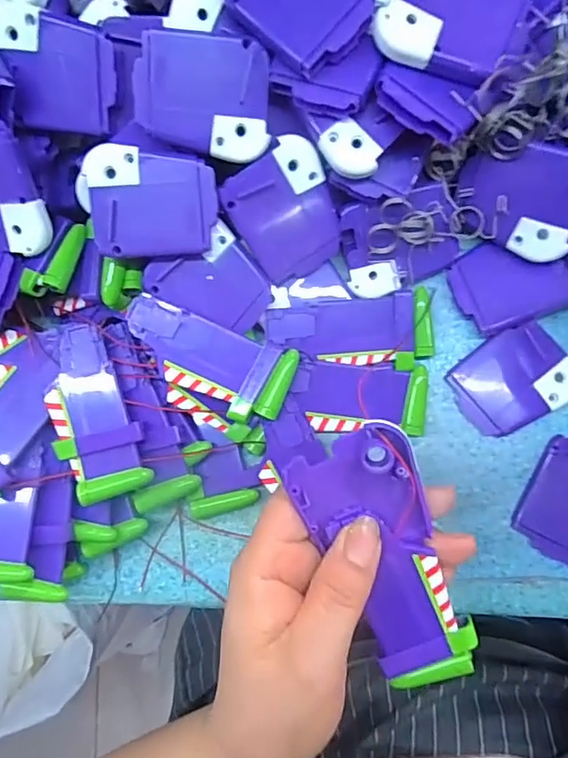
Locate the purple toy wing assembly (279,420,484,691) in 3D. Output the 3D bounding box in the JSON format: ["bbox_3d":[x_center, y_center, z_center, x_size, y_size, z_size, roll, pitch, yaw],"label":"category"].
[{"bbox_3d":[0.043,0.078,0.225,0.051,0.010,0.118,-19,100,6],"label":"purple toy wing assembly"}]

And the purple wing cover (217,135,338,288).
[{"bbox_3d":[0.002,-0.084,0.270,0.052,0.006,0.062,-32,118,2],"label":"purple wing cover"}]

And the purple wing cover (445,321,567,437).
[{"bbox_3d":[0.125,0.001,0.287,0.061,0.005,0.048,-36,83,4],"label":"purple wing cover"}]

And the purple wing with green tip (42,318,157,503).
[{"bbox_3d":[-0.101,0.018,0.278,0.040,0.013,0.090,-19,83,5],"label":"purple wing with green tip"}]

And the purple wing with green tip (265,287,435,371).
[{"bbox_3d":[0.037,-0.024,0.287,0.086,0.012,0.041,-8,86,7],"label":"purple wing with green tip"}]

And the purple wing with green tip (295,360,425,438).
[{"bbox_3d":[0.043,0.011,0.290,0.067,0.017,0.037,1,87,7],"label":"purple wing with green tip"}]

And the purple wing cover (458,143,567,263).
[{"bbox_3d":[0.118,-0.092,0.265,0.062,0.012,0.051,32,128,19],"label":"purple wing cover"}]

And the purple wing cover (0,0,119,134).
[{"bbox_3d":[-0.110,-0.145,0.252,0.061,0.007,0.049,16,116,2],"label":"purple wing cover"}]

